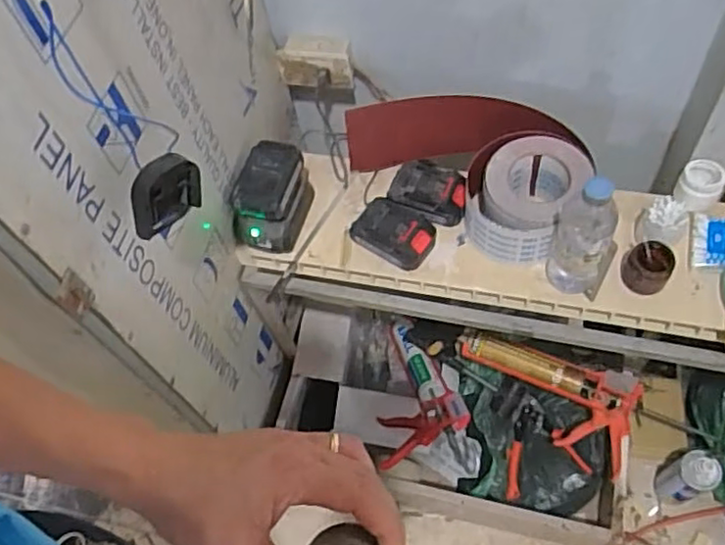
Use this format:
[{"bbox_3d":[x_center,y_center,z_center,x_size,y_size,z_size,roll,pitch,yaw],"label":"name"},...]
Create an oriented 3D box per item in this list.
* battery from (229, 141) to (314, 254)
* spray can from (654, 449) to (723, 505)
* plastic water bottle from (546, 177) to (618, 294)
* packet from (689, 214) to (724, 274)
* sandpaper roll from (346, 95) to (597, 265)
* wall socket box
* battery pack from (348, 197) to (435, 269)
[{"bbox_3d":[-0.135,-0.110,0.983,0.081,0.106,0.134,14,62,15],"label":"battery"},{"bbox_3d":[0.576,0.364,1.173,0.067,0.155,0.069,-3,59,6],"label":"spray can"},{"bbox_3d":[0.279,-0.043,0.835,0.073,0.213,0.064,21,64,18],"label":"plastic water bottle"},{"bbox_3d":[0.485,-0.038,0.896,0.074,0.009,0.080,6,78,20],"label":"packet"},{"bbox_3d":[0.155,-0.162,0.982,0.348,0.119,0.191,32,68,23],"label":"sandpaper roll"},{"bbox_3d":[-0.074,-0.335,1.066,0.118,0.074,0.046,4,60,10],"label":"wall socket box"},{"bbox_3d":[0.044,-0.063,0.962,0.121,0.047,0.082,26,66,21],"label":"battery pack"}]

